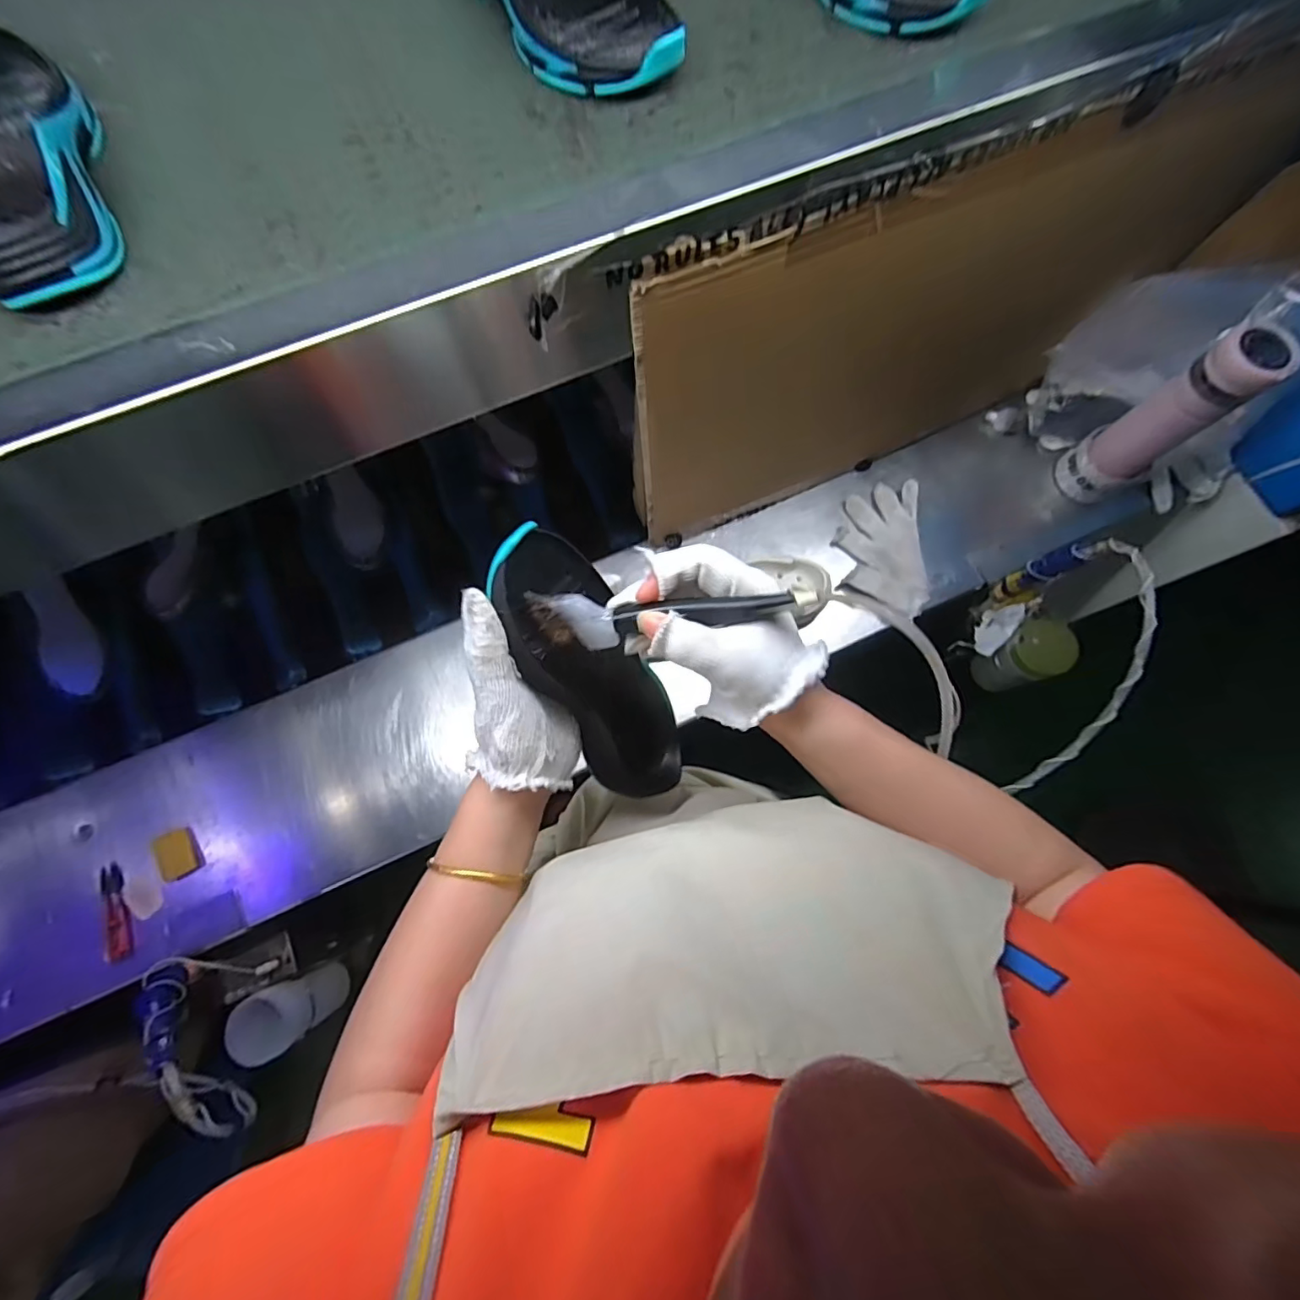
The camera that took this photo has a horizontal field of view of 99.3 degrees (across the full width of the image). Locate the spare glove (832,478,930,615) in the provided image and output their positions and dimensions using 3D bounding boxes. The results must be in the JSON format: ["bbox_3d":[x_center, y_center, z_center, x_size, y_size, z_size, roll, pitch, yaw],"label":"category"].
[{"bbox_3d":[0.301,-0.134,0.717,0.103,0.033,0.182,-1,76,0],"label":"spare glove"}]

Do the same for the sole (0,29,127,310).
[{"bbox_3d":[-0.362,-0.287,0.311,0.083,0.038,0.214,-30,78,-7],"label":"sole"}]

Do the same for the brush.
[{"bbox_3d":[0.010,-0.022,0.315,0.158,0.029,0.028,-5,77,13],"label":"brush"}]

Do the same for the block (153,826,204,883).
[{"bbox_3d":[-0.529,0.230,0.621,0.041,0.014,0.052,-26,77,-6],"label":"block"}]

